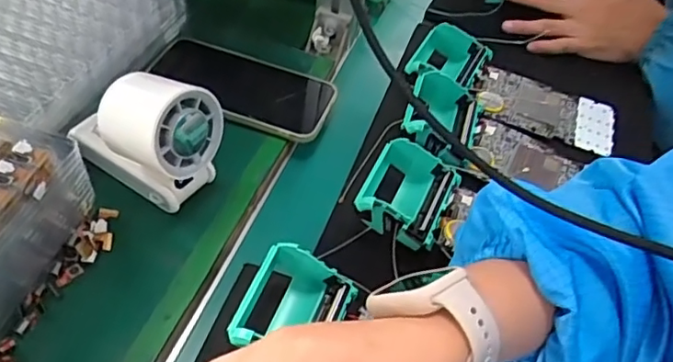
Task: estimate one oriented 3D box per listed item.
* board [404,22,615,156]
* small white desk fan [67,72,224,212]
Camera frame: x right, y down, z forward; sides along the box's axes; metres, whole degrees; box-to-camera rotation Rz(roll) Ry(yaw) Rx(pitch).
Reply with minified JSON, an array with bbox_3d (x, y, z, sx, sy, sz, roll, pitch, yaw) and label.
[{"bbox_3d":[0.161,-0.079,0.523,0.188,0.041,0.071,29,49,5],"label":"board"},{"bbox_3d":[-0.137,-0.031,0.398,0.108,0.087,0.062,25,48,19],"label":"small white desk fan"}]

